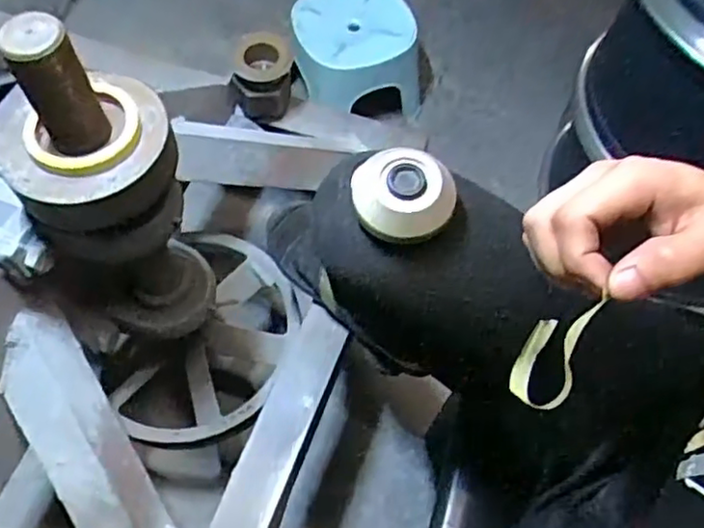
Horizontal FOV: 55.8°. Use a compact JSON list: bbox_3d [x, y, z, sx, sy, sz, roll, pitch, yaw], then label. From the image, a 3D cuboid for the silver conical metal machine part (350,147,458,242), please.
[{"bbox_3d":[0.033,-0.045,0.417,0.062,0.027,0.053,-4,61,-3],"label":"silver conical metal machine part"}]

